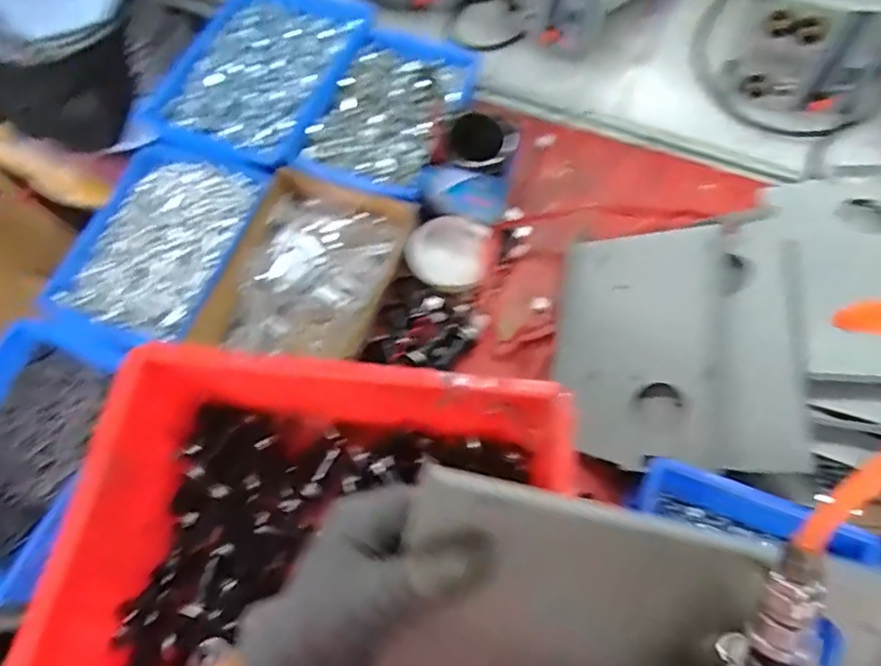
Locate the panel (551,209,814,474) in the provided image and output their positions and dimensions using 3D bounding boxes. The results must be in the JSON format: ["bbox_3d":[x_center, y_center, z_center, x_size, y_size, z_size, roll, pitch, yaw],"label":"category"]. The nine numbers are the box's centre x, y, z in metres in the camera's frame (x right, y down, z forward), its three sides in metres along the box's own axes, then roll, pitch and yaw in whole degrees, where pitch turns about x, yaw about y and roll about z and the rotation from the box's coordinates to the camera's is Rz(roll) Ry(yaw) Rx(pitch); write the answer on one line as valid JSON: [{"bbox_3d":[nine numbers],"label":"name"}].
[{"bbox_3d":[0.239,0.007,0.617,0.229,0.021,0.262,-4,63,25],"label":"panel"}]

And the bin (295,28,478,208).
[{"bbox_3d":[-0.061,-0.284,0.790,0.172,0.050,0.261,17,67,10],"label":"bin"}]

